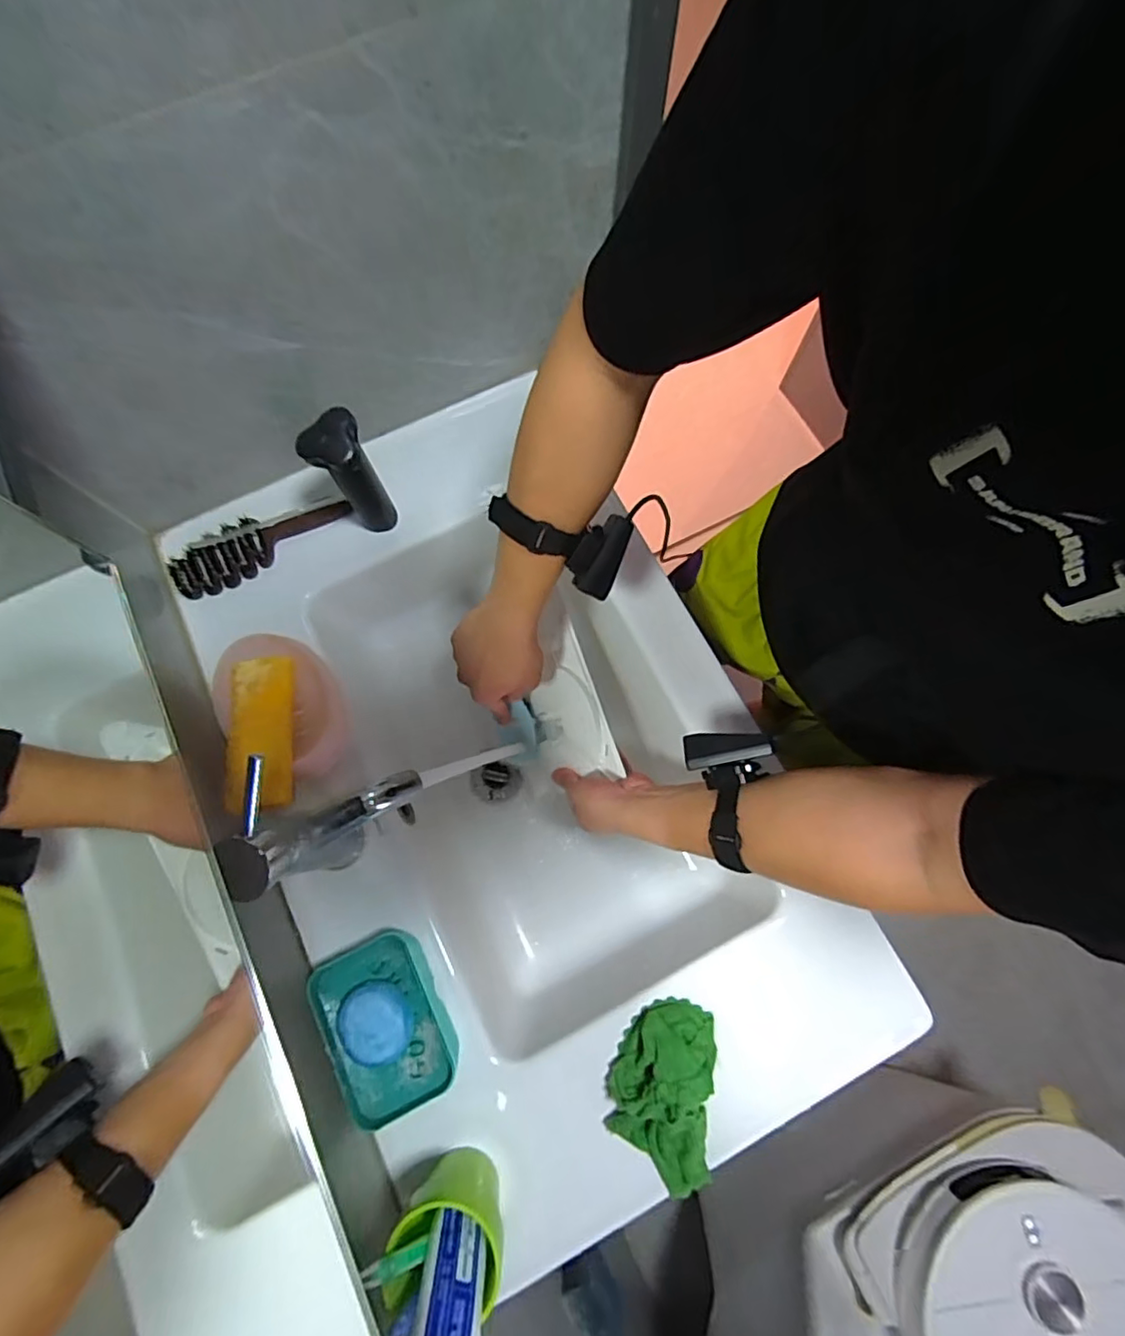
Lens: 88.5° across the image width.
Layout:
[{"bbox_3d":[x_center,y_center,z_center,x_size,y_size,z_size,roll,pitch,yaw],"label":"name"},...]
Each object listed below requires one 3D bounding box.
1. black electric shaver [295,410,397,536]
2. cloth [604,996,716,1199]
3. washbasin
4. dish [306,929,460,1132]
[{"bbox_3d":[-0.209,-0.187,0.584,0.057,0.142,0.056,-35,75,-9],"label":"black electric shaver"},{"bbox_3d":[0.086,0.368,0.494,0.091,0.037,0.146,4,73,3],"label":"cloth"},{"bbox_3d":[-0.047,0.102,0.656,0.487,0.214,0.798,-26,74,-6],"label":"washbasin"},{"bbox_3d":[-0.156,0.312,0.507,0.098,0.034,0.140,-29,74,-7],"label":"dish"}]

